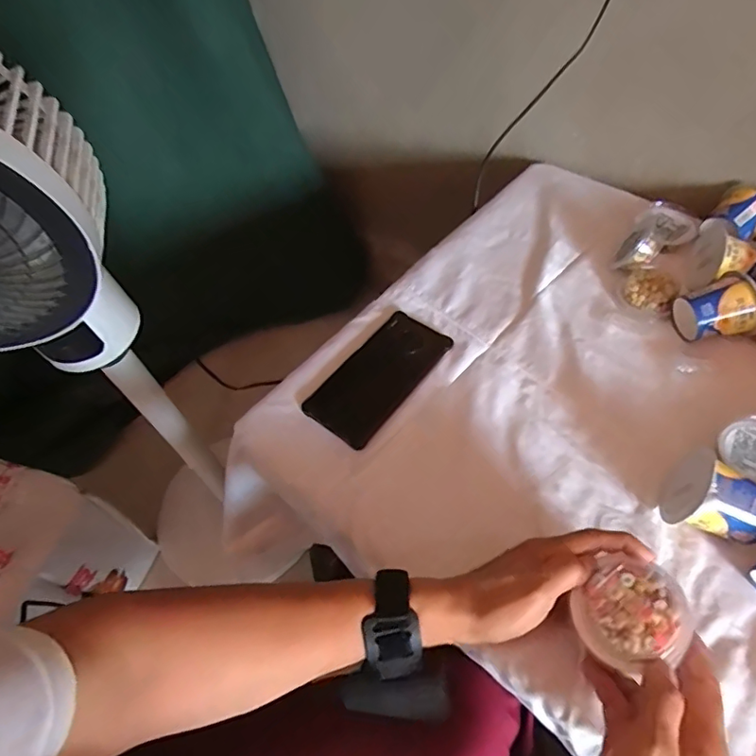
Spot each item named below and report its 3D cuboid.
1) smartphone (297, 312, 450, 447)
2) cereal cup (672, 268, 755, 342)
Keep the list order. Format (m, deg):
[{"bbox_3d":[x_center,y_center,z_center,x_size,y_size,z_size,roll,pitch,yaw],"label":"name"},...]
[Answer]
[{"bbox_3d":[0.002,-0.004,0.529,0.075,0.005,0.156,32,60,22],"label":"smartphone"},{"bbox_3d":[0.347,-0.069,0.539,0.060,0.057,0.062,-16,55,-11],"label":"cereal cup"}]

